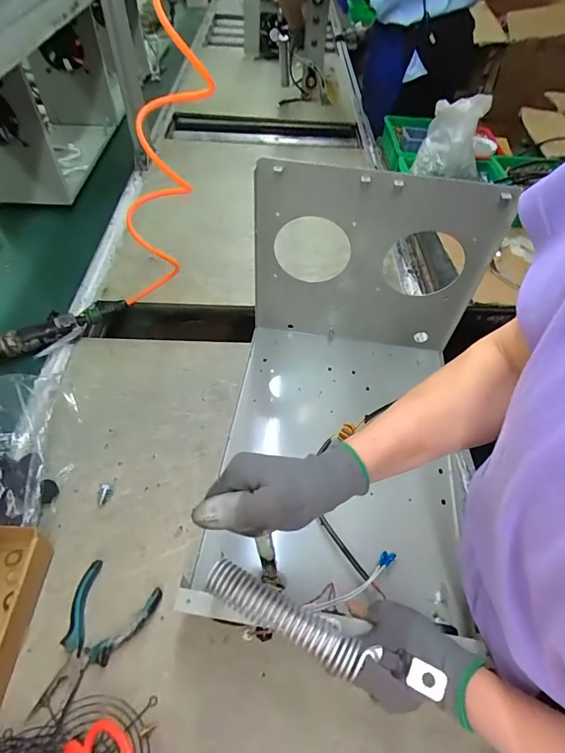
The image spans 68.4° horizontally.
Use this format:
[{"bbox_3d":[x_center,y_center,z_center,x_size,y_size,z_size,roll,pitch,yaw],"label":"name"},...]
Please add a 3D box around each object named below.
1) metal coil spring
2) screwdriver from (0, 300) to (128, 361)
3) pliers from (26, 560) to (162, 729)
[{"bbox_3d":[0.000,0.205,0.355,0.146,0.022,0.030,23,54,17],"label":"metal coil spring"},{"bbox_3d":[-0.408,-0.072,0.709,0.285,0.044,0.050,-27,58,-22],"label":"screwdriver"},{"bbox_3d":[-0.211,0.290,0.457,0.092,0.017,0.140,20,53,13],"label":"pliers"}]

